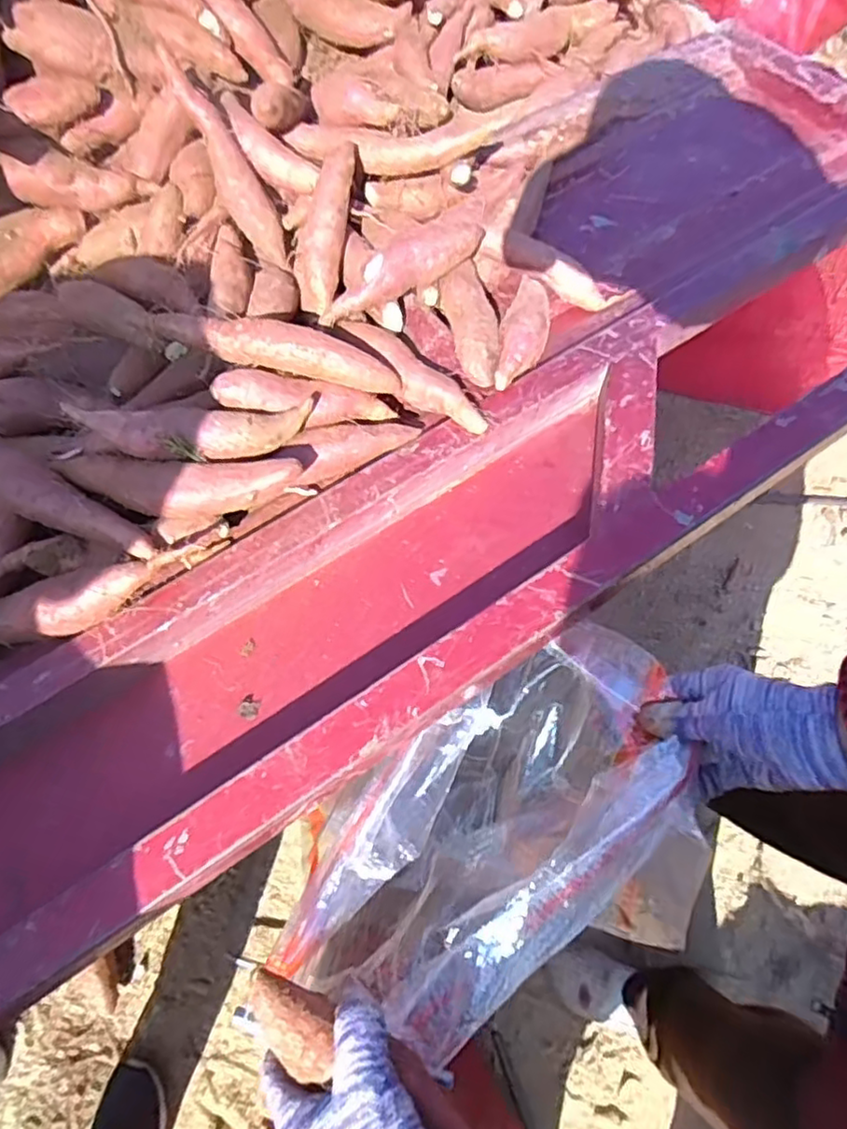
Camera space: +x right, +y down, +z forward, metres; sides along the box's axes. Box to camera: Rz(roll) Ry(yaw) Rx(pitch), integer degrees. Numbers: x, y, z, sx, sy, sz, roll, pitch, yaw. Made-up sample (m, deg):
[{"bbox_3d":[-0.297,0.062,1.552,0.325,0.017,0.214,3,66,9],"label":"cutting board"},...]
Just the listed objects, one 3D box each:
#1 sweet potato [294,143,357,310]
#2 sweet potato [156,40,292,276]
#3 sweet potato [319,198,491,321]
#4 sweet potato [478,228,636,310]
[{"bbox_3d":[-0.084,-0.296,0.570,0.048,0.032,0.150,11,90,1],"label":"sweet potato"},{"bbox_3d":[-0.172,-0.351,0.577,0.035,0.033,0.179,-34,111,-14],"label":"sweet potato"},{"bbox_3d":[-0.013,-0.246,0.548,0.159,0.047,0.036,-34,74,-14],"label":"sweet potato"},{"bbox_3d":[0.123,-0.275,0.606,0.147,0.033,0.030,21,69,-12],"label":"sweet potato"}]

